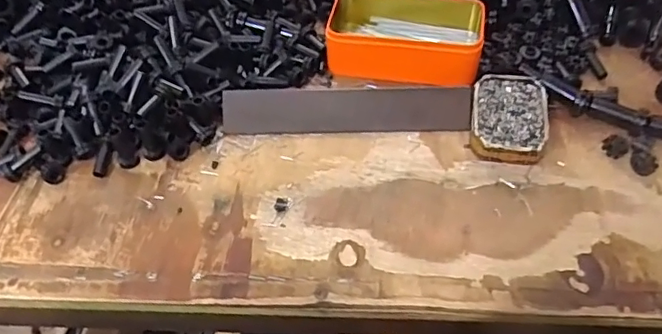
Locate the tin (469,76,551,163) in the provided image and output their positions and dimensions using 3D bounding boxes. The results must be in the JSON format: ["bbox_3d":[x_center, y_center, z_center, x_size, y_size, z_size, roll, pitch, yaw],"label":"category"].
[{"bbox_3d":[0.153,-0.043,0.486,0.061,0.019,0.087,8,52,9],"label":"tin"}]

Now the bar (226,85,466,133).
[{"bbox_3d":[0.014,-0.051,0.506,0.217,0.011,0.040,-1,86,-1],"label":"bar"}]

